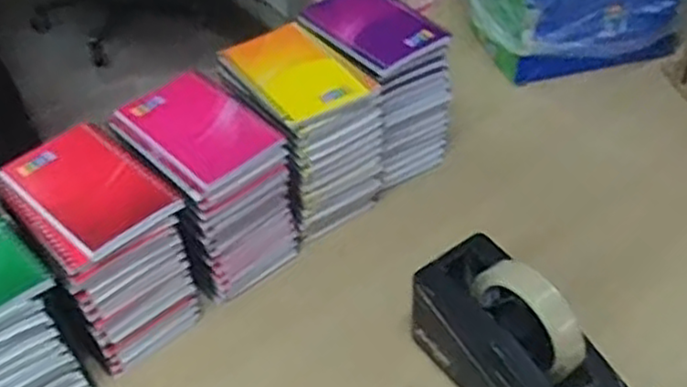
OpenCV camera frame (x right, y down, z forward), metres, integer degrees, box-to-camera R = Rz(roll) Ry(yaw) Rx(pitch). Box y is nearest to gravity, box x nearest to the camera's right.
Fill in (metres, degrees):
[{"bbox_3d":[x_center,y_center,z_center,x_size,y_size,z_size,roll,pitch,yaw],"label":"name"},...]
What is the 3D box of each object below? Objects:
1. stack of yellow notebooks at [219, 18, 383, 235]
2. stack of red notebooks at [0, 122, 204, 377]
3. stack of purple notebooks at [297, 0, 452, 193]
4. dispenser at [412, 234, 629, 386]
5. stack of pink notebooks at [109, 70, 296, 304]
[{"bbox_3d":[-0.033,-0.052,0.684,0.103,0.162,0.115,-33,52,-25],"label":"stack of yellow notebooks"},{"bbox_3d":[-0.197,0.049,0.608,0.098,0.161,0.135,-34,52,-26],"label":"stack of red notebooks"},{"bbox_3d":[0.032,-0.110,0.734,0.102,0.161,0.136,-30,51,-23],"label":"stack of purple notebooks"},{"bbox_3d":[0.141,0.122,0.538,0.078,0.120,0.205,-30,51,-23],"label":"dispenser"},{"bbox_3d":[-0.119,-0.004,0.648,0.122,0.161,0.090,34,57,32],"label":"stack of pink notebooks"}]

